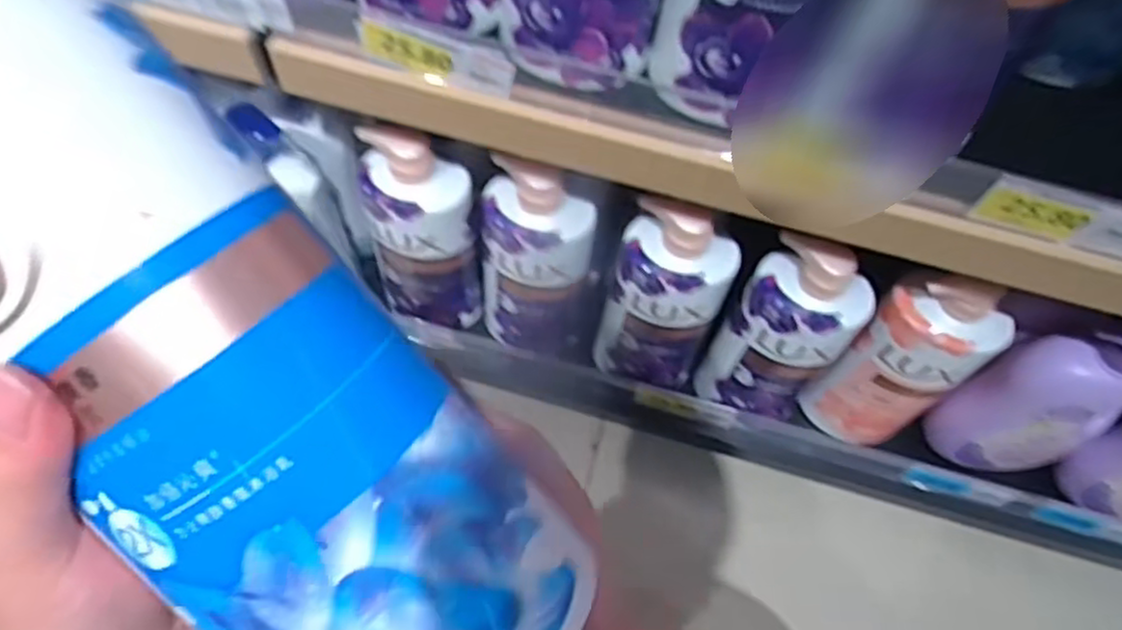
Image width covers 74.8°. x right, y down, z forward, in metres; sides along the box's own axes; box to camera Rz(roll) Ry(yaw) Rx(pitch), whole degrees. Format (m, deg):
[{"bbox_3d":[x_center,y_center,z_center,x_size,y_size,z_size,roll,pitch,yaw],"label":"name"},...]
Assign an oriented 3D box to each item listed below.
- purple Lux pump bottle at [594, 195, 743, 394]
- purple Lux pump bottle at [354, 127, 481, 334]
[{"bbox_3d":[0.089,-0.009,0.632,0.099,0.228,0.058,22,63,8],"label":"purple Lux pump bottle"},{"bbox_3d":[-0.121,-0.066,0.652,0.089,0.230,0.054,4,62,-1],"label":"purple Lux pump bottle"}]

